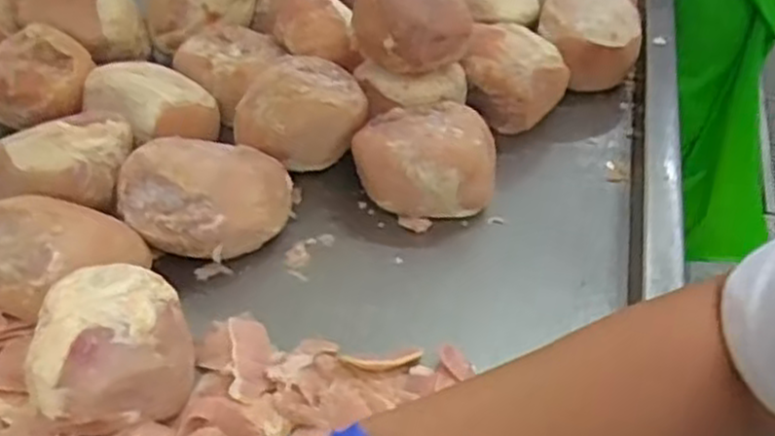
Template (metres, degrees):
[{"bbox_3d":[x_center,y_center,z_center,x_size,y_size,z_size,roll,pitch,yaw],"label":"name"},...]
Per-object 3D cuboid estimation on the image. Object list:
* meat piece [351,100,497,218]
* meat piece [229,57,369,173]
[{"bbox_3d":[0.037,-0.063,0.782,0.143,0.081,0.099,10,45,8],"label":"meat piece"},{"bbox_3d":[-0.089,-0.106,0.794,0.129,0.094,0.067,-5,45,-8],"label":"meat piece"}]

